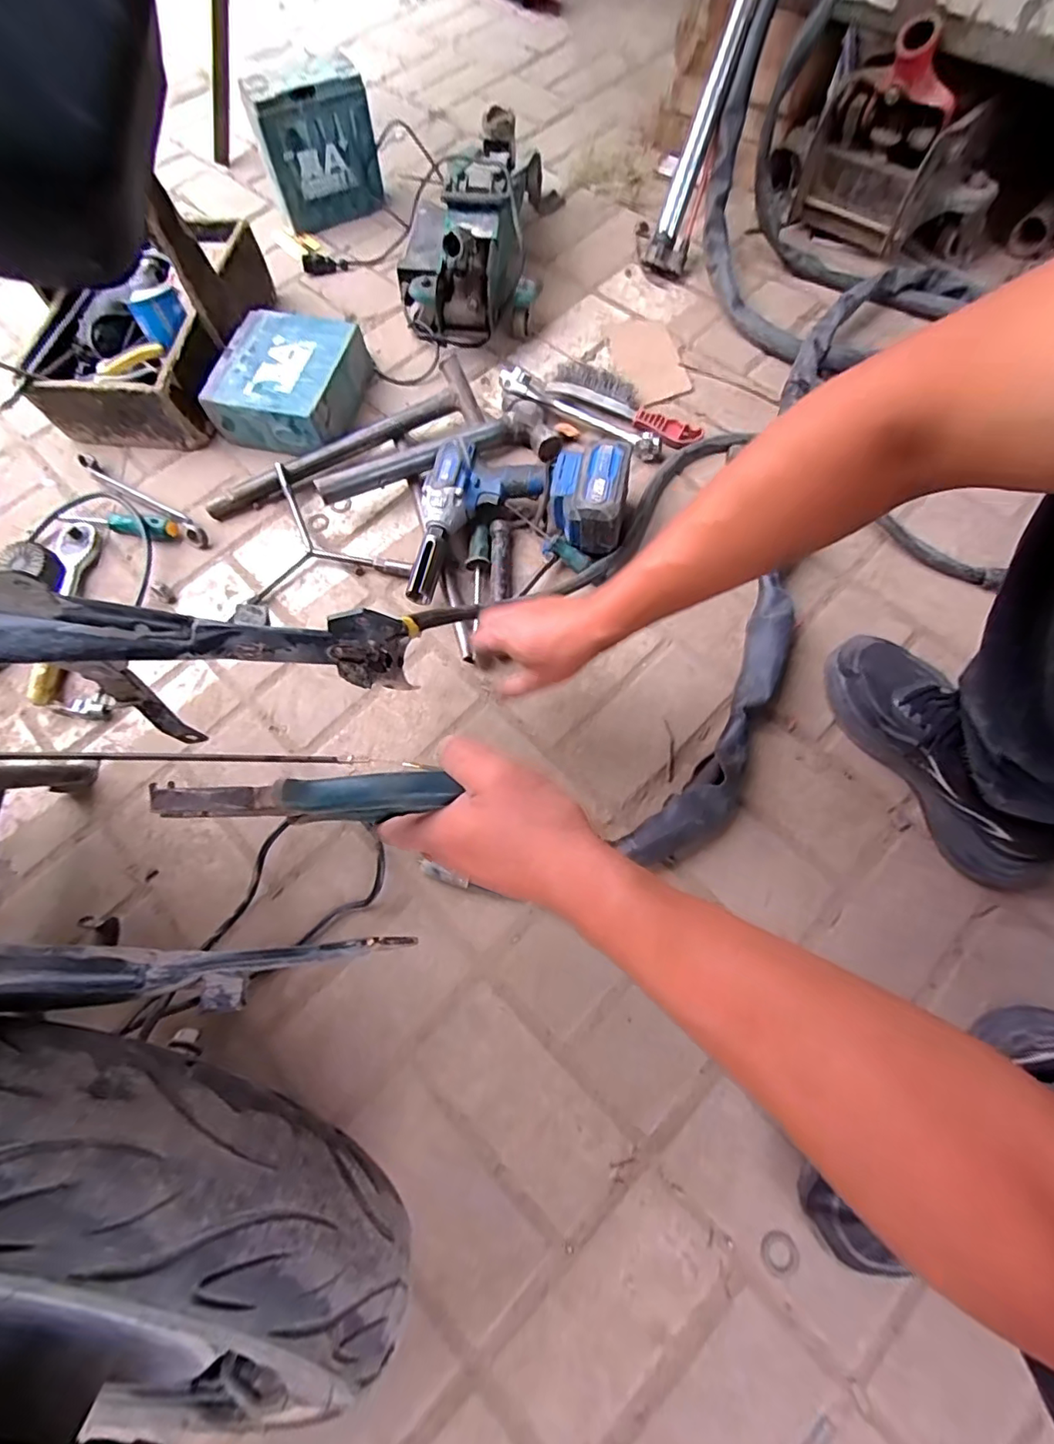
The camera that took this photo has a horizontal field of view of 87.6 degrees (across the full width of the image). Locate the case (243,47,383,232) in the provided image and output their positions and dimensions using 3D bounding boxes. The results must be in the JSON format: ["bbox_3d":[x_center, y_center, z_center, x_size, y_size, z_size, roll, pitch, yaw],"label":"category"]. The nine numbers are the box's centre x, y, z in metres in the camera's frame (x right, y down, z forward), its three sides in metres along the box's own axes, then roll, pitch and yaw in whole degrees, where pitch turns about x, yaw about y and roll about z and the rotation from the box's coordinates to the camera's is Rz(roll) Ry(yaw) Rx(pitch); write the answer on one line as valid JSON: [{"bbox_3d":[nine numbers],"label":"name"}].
[{"bbox_3d":[-0.343,-0.942,0.902,0.186,0.176,0.077,-27,69,-7],"label":"case"}]

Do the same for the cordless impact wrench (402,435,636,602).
[{"bbox_3d":[-0.009,-0.233,0.643,0.235,0.085,0.207,6,69,6],"label":"cordless impact wrench"}]

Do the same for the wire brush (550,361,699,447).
[{"bbox_3d":[0.133,-0.432,0.748,0.216,0.031,0.060,35,74,16],"label":"wire brush"}]

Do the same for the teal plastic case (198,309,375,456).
[{"bbox_3d":[-0.330,-0.470,0.766,0.179,0.081,0.184,10,69,8],"label":"teal plastic case"}]

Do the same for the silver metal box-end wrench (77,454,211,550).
[{"bbox_3d":[-0.524,-0.305,0.744,0.257,0.022,0.025,33,73,13],"label":"silver metal box-end wrench"}]

